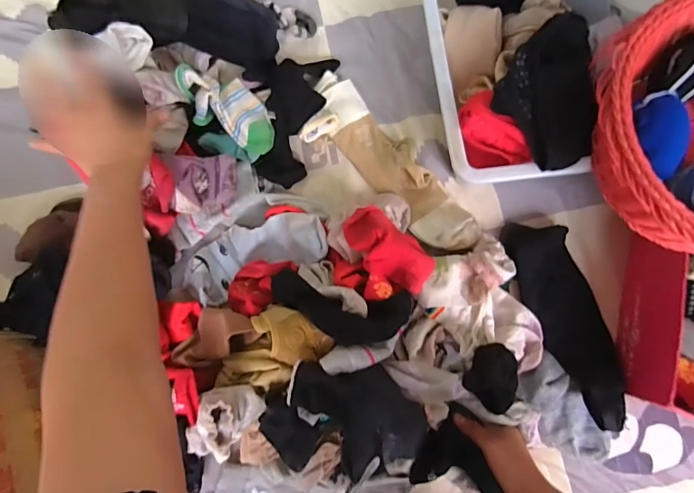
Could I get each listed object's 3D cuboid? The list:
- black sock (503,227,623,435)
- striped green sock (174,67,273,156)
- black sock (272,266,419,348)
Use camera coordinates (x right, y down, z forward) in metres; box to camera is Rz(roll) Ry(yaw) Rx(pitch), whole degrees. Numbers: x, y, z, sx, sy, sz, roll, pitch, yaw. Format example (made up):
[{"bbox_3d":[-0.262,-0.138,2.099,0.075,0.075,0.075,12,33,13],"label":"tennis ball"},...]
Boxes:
[{"bbox_3d":[0.279,0.081,0.514,0.090,0.068,0.246,-22,82,-3],"label":"black sock"},{"bbox_3d":[-0.158,-0.184,0.550,0.140,0.033,0.075,36,83,-12],"label":"striped green sock"},{"bbox_3d":[-0.009,0.075,0.485,0.166,0.027,0.070,10,81,3],"label":"black sock"}]

